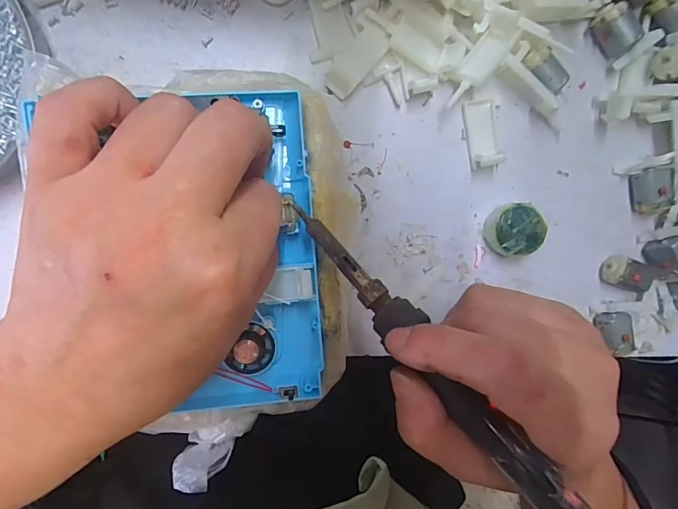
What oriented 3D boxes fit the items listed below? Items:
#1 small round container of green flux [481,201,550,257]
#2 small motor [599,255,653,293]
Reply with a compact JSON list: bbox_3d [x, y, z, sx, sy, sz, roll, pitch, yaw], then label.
[{"bbox_3d":[0.110,-0.016,0.257,0.032,0.018,0.032,-1,98,-4],"label":"small round container of green flux"},{"bbox_3d":[0.187,0.013,0.265,0.028,0.018,0.018,20,96,-7],"label":"small motor"}]

